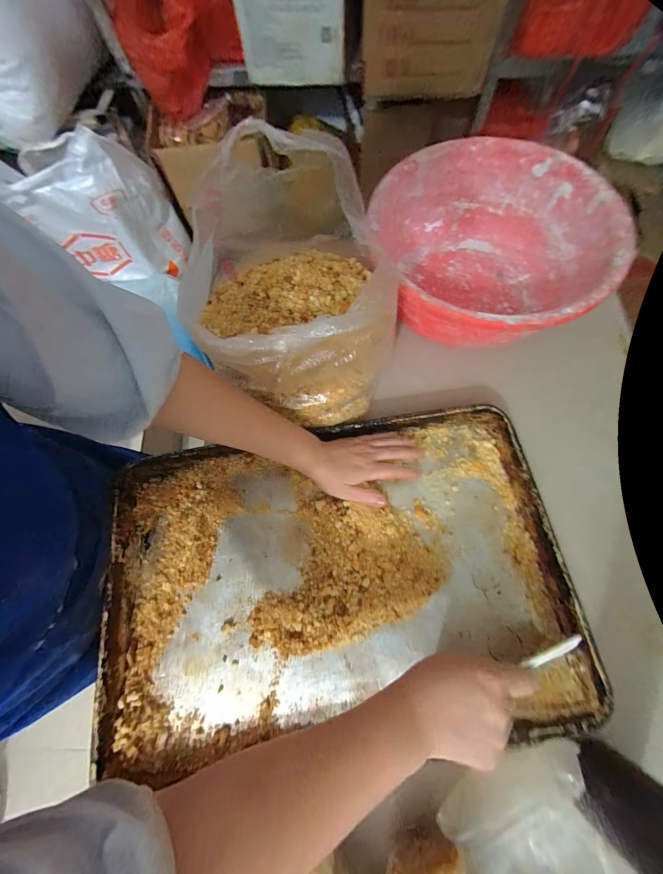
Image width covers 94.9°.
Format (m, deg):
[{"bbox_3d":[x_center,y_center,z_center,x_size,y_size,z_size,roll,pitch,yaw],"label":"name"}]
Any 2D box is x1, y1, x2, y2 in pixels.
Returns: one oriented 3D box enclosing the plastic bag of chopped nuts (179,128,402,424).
[{"bbox_3d":[-0.057,-0.194,0.413,0.236,0.208,0.297,-7,71,0],"label":"plastic bag of chopped nuts"}]

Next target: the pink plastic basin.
[{"bbox_3d":[0.268,-0.309,0.533,0.346,0.146,0.365,-1,71,2],"label":"pink plastic basin"}]

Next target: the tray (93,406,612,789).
[{"bbox_3d":[0.000,0.183,0.423,0.593,0.045,0.389,-8,71,-1],"label":"tray"}]

